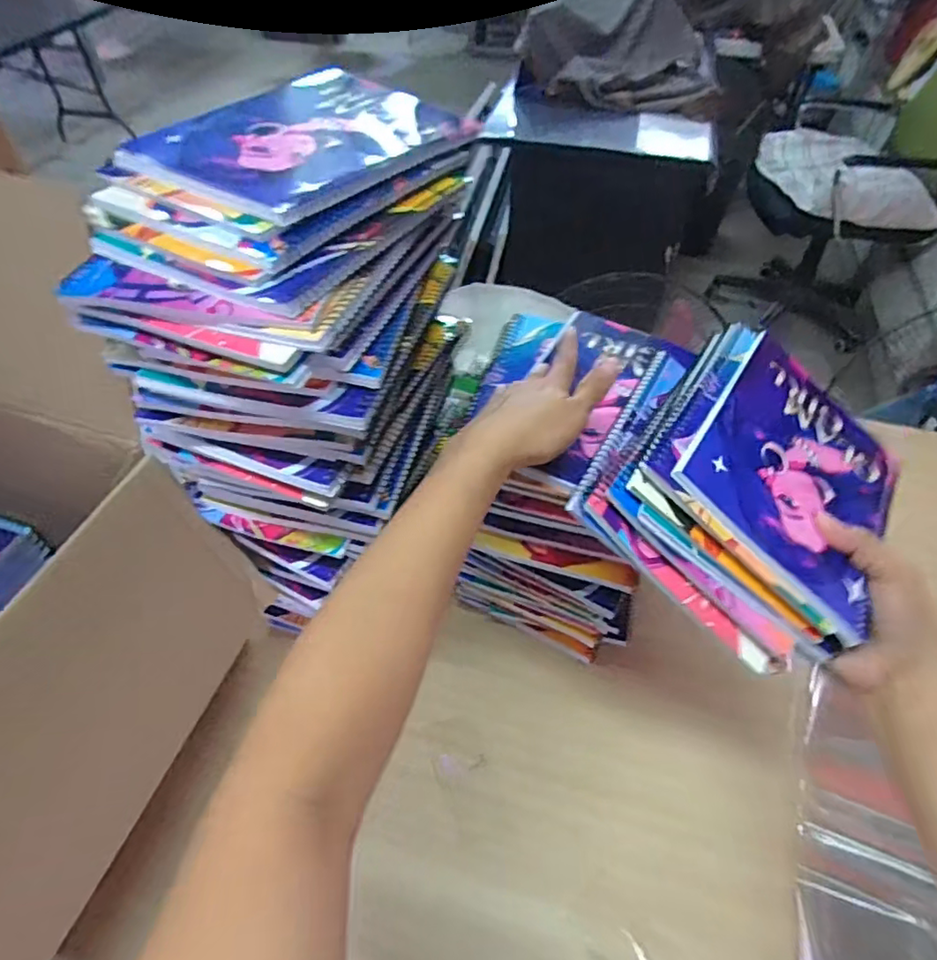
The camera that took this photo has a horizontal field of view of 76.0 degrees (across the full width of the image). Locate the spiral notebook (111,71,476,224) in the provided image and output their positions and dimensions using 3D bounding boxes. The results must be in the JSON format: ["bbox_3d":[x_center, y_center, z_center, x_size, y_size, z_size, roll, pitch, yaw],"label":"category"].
[{"bbox_3d":[-0.100,-0.227,0.394,0.149,0.011,0.199,27,54,21],"label":"spiral notebook"}]

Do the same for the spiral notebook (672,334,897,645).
[{"bbox_3d":[0.229,-0.011,0.411,0.143,0.007,0.203,45,52,0],"label":"spiral notebook"}]

